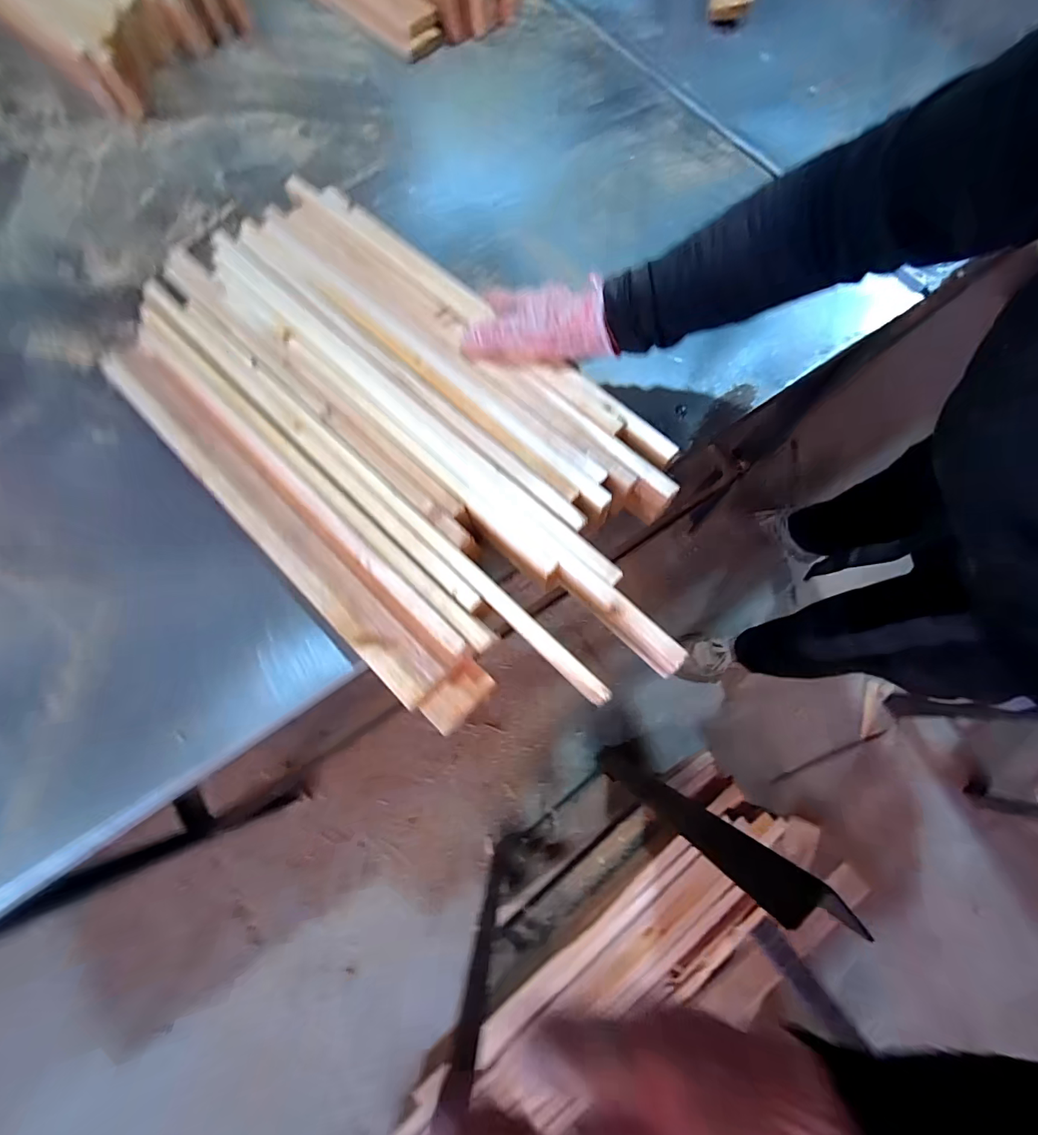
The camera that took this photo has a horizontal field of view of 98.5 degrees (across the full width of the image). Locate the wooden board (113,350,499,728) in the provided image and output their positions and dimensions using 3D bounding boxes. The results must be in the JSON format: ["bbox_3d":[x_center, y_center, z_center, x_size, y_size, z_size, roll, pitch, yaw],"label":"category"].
[{"bbox_3d":[-0.231,-0.048,0.416,0.508,0.026,0.057,40,78,13],"label":"wooden board"}]

